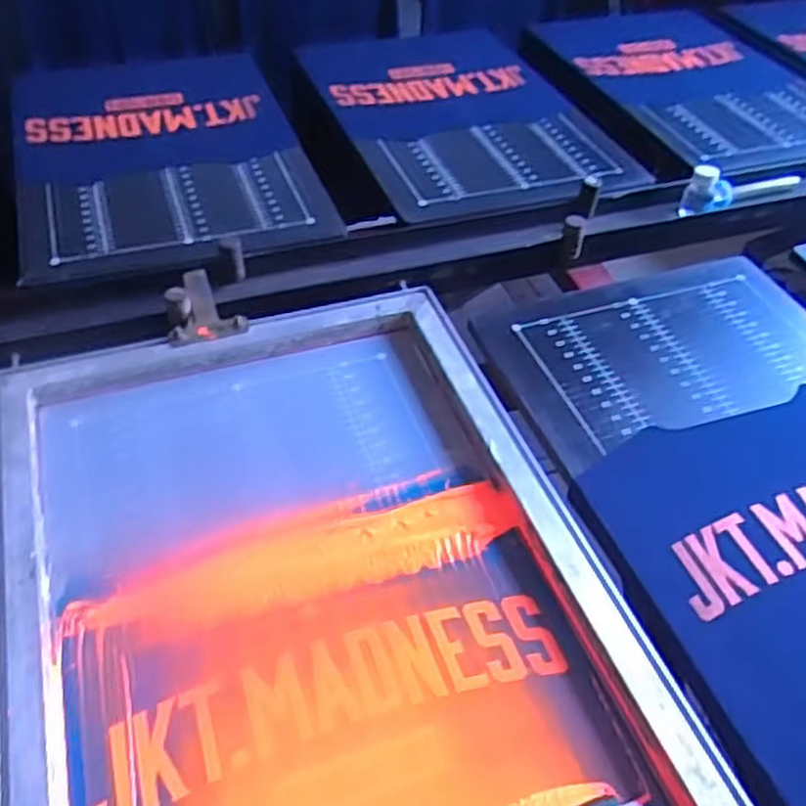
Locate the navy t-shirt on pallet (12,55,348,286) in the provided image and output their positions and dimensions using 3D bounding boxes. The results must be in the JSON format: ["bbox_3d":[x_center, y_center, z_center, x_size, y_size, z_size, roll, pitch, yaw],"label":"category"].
[{"bbox_3d":[-0.345,-0.356,1.092,0.394,0.033,0.539,-13,51,-16],"label":"navy t-shirt on pallet"}]

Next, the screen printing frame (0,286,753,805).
[{"bbox_3d":[-0.077,0.142,0.621,0.457,0.047,0.606,-13,51,-16],"label":"screen printing frame"}]

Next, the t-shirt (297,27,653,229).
[{"bbox_3d":[0.090,-0.479,1.246,0.394,0.028,0.583,-12,50,-15],"label":"t-shirt"}]

